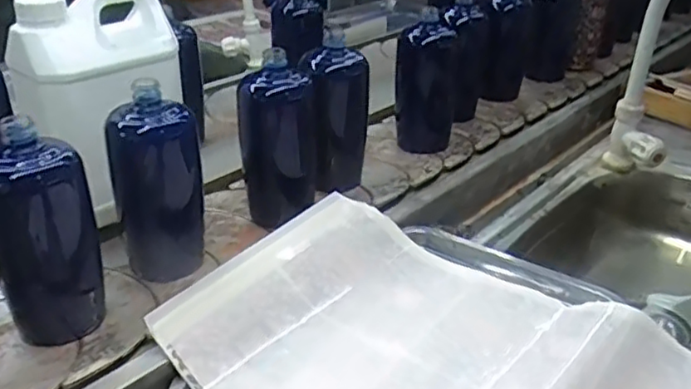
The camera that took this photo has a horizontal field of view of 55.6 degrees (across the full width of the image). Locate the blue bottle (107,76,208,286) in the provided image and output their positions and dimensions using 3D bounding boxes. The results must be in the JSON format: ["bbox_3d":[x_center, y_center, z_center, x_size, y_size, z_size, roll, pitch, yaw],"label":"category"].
[{"bbox_3d":[-0.181,-0.013,0.637,0.083,0.192,0.052,-10,28,-21],"label":"blue bottle"}]

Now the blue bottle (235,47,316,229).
[{"bbox_3d":[-0.076,-0.058,0.736,0.084,0.169,0.078,-2,28,-6],"label":"blue bottle"}]

